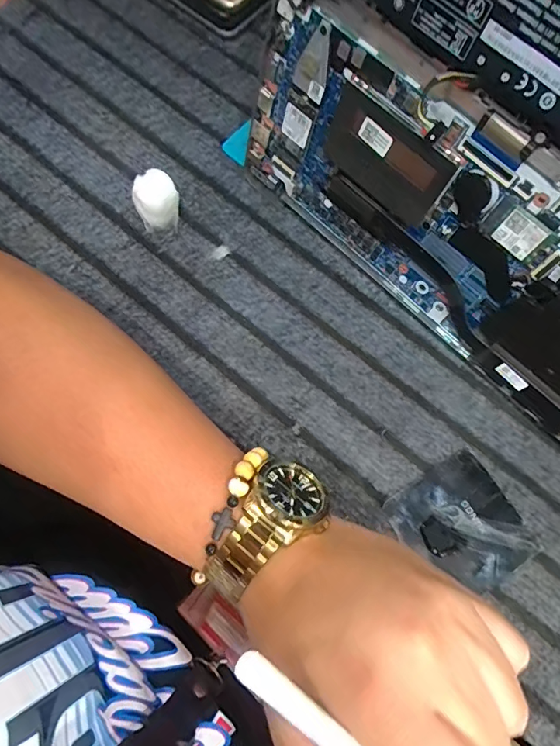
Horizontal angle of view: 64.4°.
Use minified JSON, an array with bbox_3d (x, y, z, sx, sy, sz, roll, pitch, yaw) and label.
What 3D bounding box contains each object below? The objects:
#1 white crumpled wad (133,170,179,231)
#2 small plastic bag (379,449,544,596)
[{"bbox_3d":[-0.091,-0.126,0.329,0.029,0.024,0.037,0,77,0],"label":"white crumpled wad"},{"bbox_3d":[0.118,0.101,0.289,0.073,0.006,0.078,-31,77,-11],"label":"small plastic bag"}]

